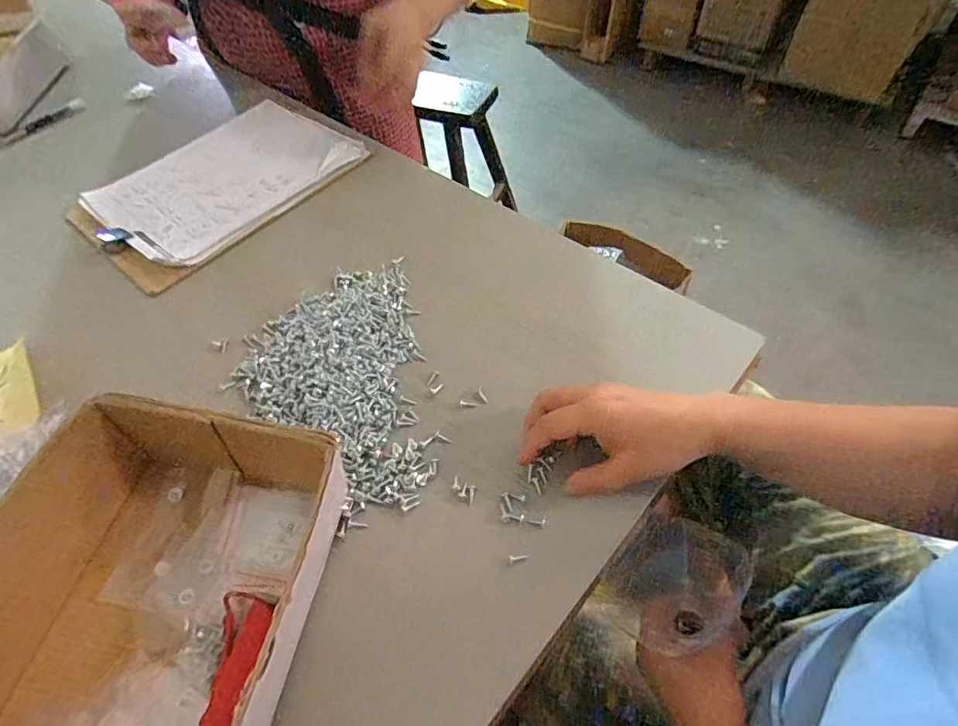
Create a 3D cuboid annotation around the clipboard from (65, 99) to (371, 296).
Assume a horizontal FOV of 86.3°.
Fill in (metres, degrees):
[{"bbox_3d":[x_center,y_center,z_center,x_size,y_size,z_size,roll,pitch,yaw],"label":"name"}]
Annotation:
[{"bbox_3d":[-0.329,-0.232,0.649,0.246,0.020,0.316,34,63,24],"label":"clipboard"}]

